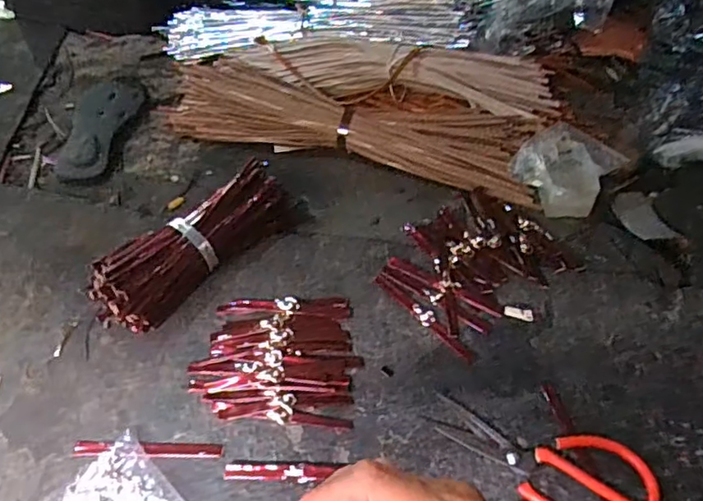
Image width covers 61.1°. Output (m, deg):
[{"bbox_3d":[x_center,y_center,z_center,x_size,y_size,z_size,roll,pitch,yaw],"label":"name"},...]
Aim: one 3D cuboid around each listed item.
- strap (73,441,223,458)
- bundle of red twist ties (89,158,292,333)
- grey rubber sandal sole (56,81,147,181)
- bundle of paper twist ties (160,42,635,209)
[{"bbox_3d":[-0.203,0.199,0.594,0.148,0.007,0.016,4,53,-3],"label":"strap"},{"bbox_3d":[-0.182,-0.005,0.706,0.256,0.058,0.083,-38,64,-25],"label":"bundle of red twist ties"},{"bbox_3d":[-0.376,-0.185,0.888,0.090,0.019,0.229,4,53,-3],"label":"grey rubber sandal sole"},{"bbox_3d":[0.051,-0.212,0.880,0.634,0.074,0.235,11,53,2],"label":"bundle of paper twist ties"}]

